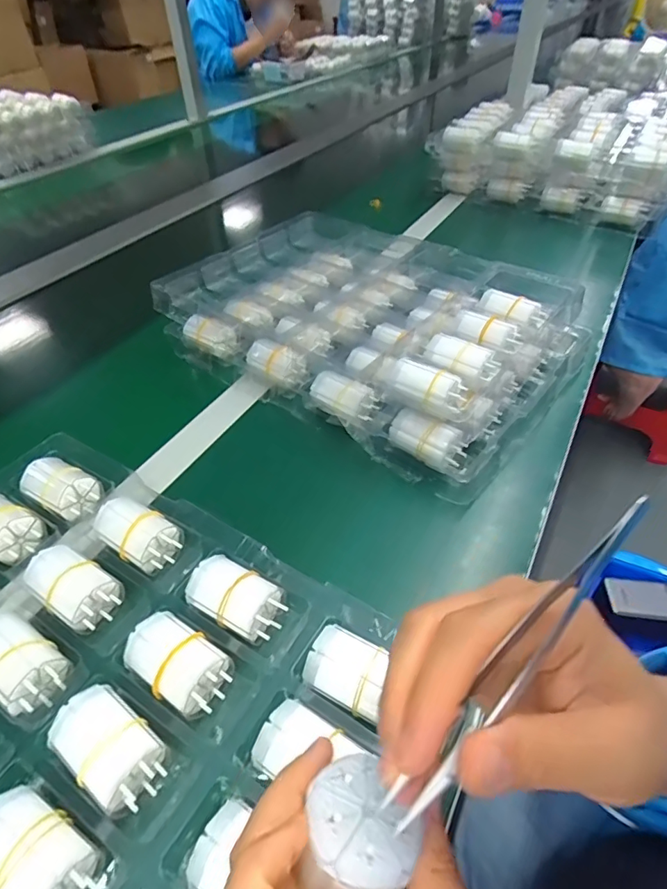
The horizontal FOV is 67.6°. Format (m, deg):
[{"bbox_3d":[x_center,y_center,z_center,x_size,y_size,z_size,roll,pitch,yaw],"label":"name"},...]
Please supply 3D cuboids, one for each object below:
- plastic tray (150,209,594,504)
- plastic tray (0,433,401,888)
[{"bbox_3d":[0.036,-0.144,0.557,0.414,0.069,0.296,29,52,28],"label":"plastic tray"},{"bbox_3d":[-0.159,0.148,0.293,0.385,0.035,0.272,23,50,24],"label":"plastic tray"}]

